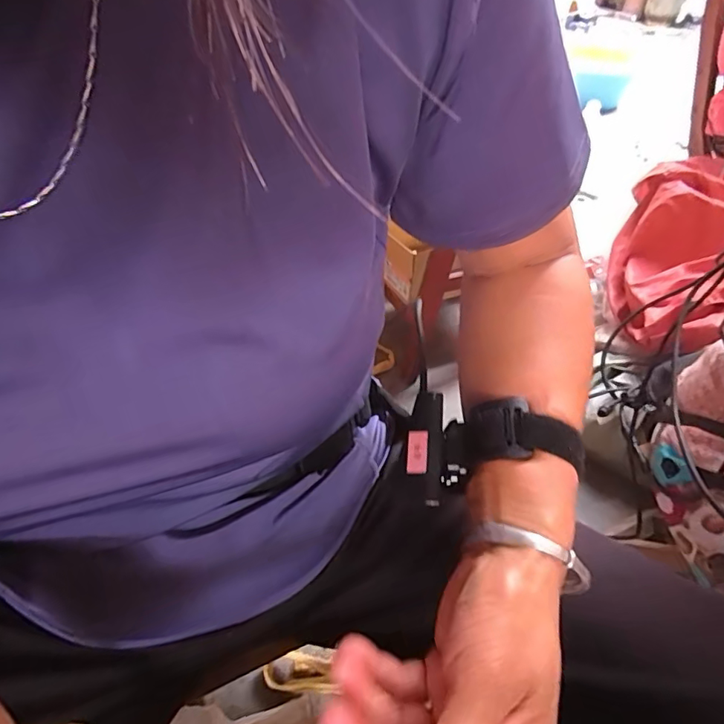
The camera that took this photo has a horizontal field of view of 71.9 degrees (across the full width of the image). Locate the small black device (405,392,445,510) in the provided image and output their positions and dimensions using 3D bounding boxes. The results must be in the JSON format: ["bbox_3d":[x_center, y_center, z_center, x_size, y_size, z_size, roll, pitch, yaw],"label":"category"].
[{"bbox_3d":[0.037,0.050,0.300,0.020,0.007,0.067,3,67,-1],"label":"small black device"}]

